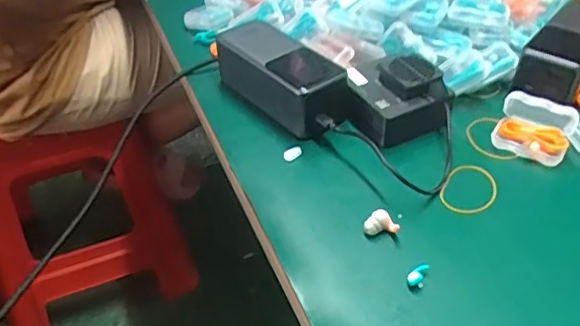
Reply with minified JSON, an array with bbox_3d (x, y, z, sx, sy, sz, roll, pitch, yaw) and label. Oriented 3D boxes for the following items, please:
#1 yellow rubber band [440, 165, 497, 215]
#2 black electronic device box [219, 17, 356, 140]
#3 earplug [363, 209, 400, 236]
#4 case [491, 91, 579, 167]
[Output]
[{"bbox_3d":[0.135,0.019,0.425,0.037,0.005,0.054,23,46,25],"label":"yellow rubber band"},{"bbox_3d":[-0.009,-0.075,0.488,0.132,0.048,0.065,31,50,32],"label":"black electronic device box"},{"bbox_3d":[0.063,0.044,0.392,0.017,0.015,0.019,-34,50,-32],"label":"earplug"},{"bbox_3d":[0.193,-0.028,0.449,0.055,0.046,0.030,17,44,20],"label":"case"}]

